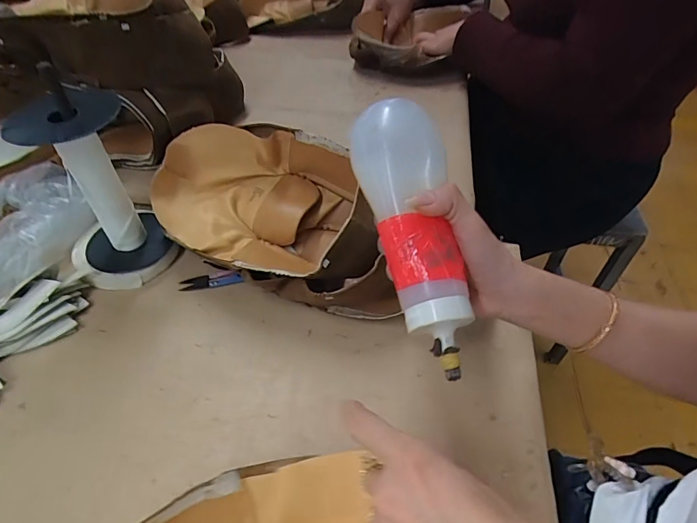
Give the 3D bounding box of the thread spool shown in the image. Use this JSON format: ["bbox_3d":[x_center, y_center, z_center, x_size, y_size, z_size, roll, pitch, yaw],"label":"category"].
[{"bbox_3d":[-0.262,-0.072,0.453,0.101,0.199,0.101,-28,52,-24],"label":"thread spool"}]

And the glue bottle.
[{"bbox_3d":[0.048,-0.022,0.308,0.069,0.054,0.191,-7,64,-5],"label":"glue bottle"}]

